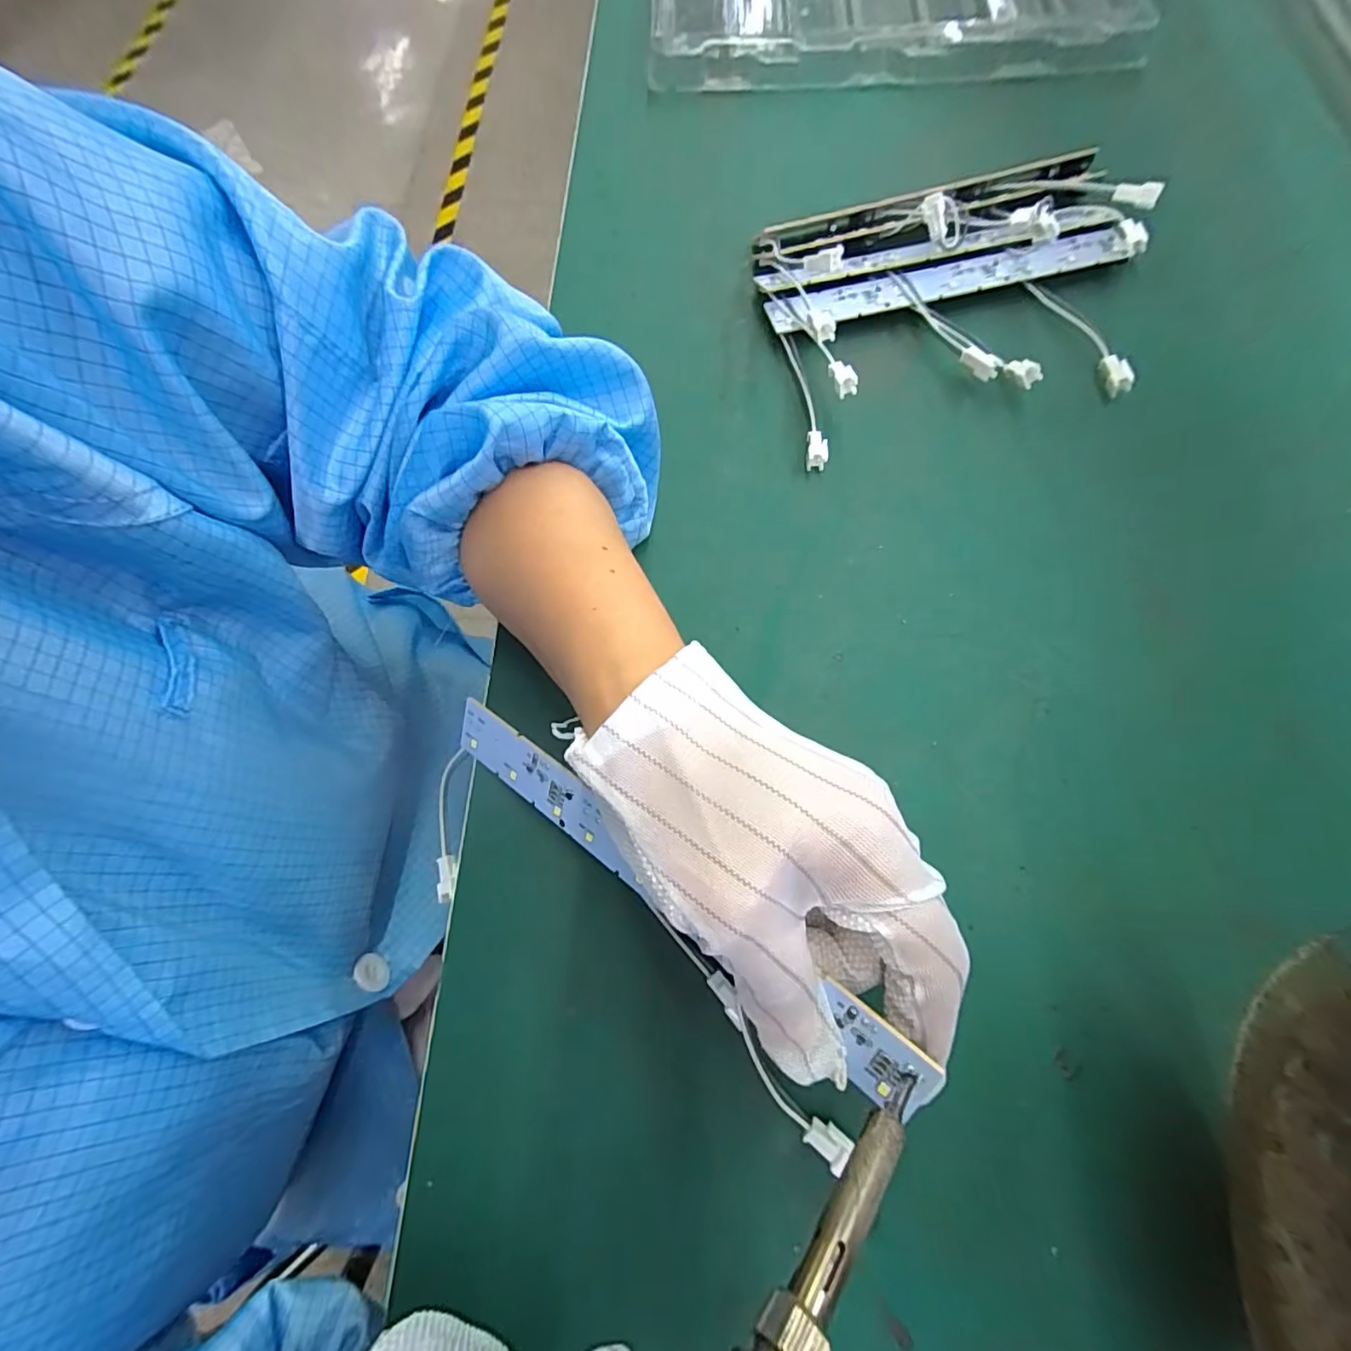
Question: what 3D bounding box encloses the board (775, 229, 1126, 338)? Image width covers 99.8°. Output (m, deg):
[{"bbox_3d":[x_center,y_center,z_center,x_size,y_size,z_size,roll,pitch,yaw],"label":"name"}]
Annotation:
[{"bbox_3d":[0.145,-0.208,0.302,0.191,0.010,0.022,-13,71,-3],"label":"board"}]

